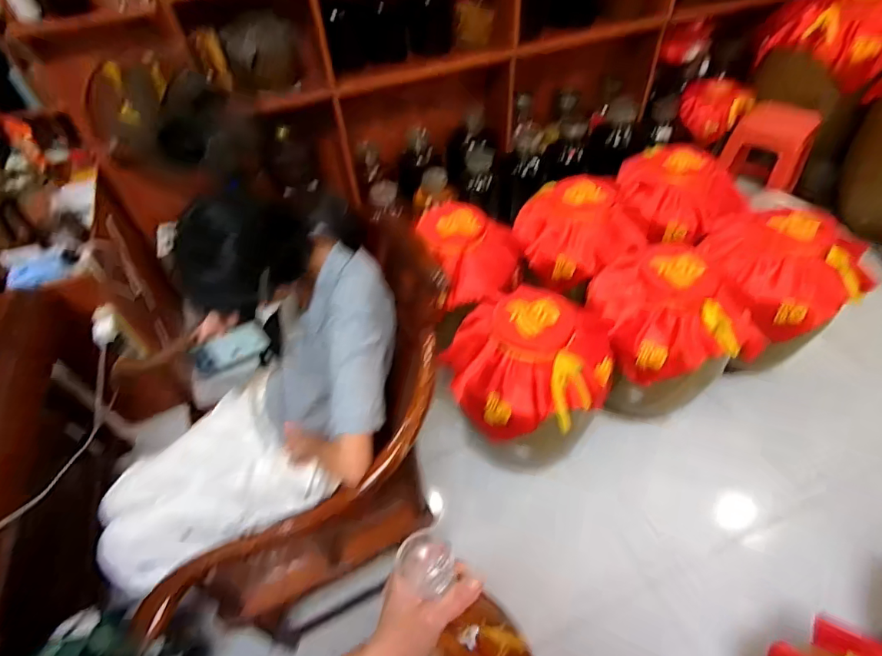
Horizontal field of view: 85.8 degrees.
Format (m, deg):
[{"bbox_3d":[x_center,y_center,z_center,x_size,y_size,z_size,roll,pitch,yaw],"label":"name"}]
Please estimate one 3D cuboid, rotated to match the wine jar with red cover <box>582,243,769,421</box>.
[{"bbox_3d":[0.639,0.040,1.439,0.388,0.524,0.345,-8,48,-2],"label":"wine jar with red cover"}]

